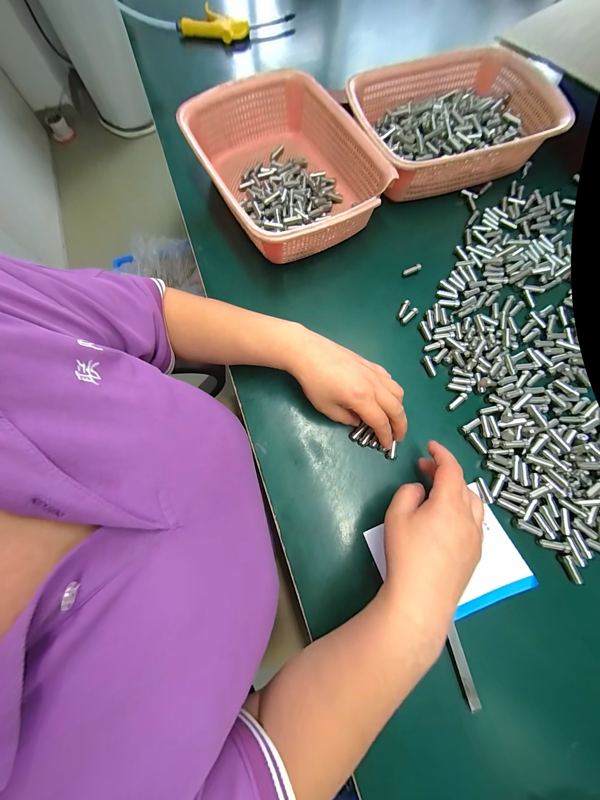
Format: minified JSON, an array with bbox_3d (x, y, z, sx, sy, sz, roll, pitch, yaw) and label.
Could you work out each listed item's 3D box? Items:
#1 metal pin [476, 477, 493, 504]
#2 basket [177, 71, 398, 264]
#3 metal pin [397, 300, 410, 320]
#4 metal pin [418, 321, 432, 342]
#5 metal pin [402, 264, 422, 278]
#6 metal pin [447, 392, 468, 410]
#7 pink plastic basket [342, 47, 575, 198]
[{"bbox_3d":[0.202,0.100,0.295,0.009,0.009,0.027,-13,74,-3],"label":"metal pin"},{"bbox_3d":[-0.018,-0.330,0.392,0.211,0.075,0.286,-28,75,-7],"label":"basket"},{"bbox_3d":[0.139,-0.122,0.363,0.008,0.007,0.029,27,76,9],"label":"metal pin"},{"bbox_3d":[0.165,-0.090,0.355,0.010,0.006,0.027,-22,87,-5],"label":"metal pin"},{"bbox_3d":[0.158,-0.184,0.382,0.029,0.006,0.009,-24,75,-6],"label":"metal pin"},{"bbox_3d":[0.191,0.003,0.327,0.026,0.009,0.009,-41,77,-10],"label":"metal pin"},{"bbox_3d":[0.222,-0.419,0.415,0.281,0.072,0.200,-19,74,-4],"label":"pink plastic basket"}]

